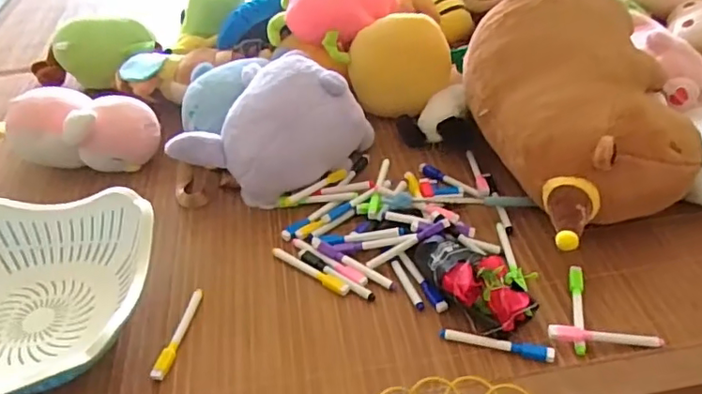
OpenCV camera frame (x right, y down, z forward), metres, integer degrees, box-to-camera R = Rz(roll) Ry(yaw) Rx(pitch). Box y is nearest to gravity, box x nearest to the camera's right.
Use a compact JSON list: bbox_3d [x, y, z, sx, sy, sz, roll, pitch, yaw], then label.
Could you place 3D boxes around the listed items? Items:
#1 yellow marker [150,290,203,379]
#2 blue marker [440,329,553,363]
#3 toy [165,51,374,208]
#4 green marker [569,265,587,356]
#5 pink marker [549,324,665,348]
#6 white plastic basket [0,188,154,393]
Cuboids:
[{"bbox_3d":[-0.185,0.144,0.612,0.016,0.013,0.118,3,42,9],"label":"yellow marker"},{"bbox_3d":[0.148,0.149,0.580,0.112,0.012,0.014,9,44,15],"label":"blue marker"},{"bbox_3d":[-0.107,-0.094,0.783,0.166,0.143,0.240,30,52,33],"label":"toy"},{"bbox_3d":[0.244,0.118,0.608,0.014,0.009,0.113,6,43,12],"label":"green marker"},{"bbox_3d":[0.258,0.142,0.577,0.113,0.023,0.014,0,42,5],"label":"pink marker"},{"bbox_3d":[-0.345,0.110,0.612,0.263,0.092,0.254,-8,42,-3],"label":"white plastic basket"}]

